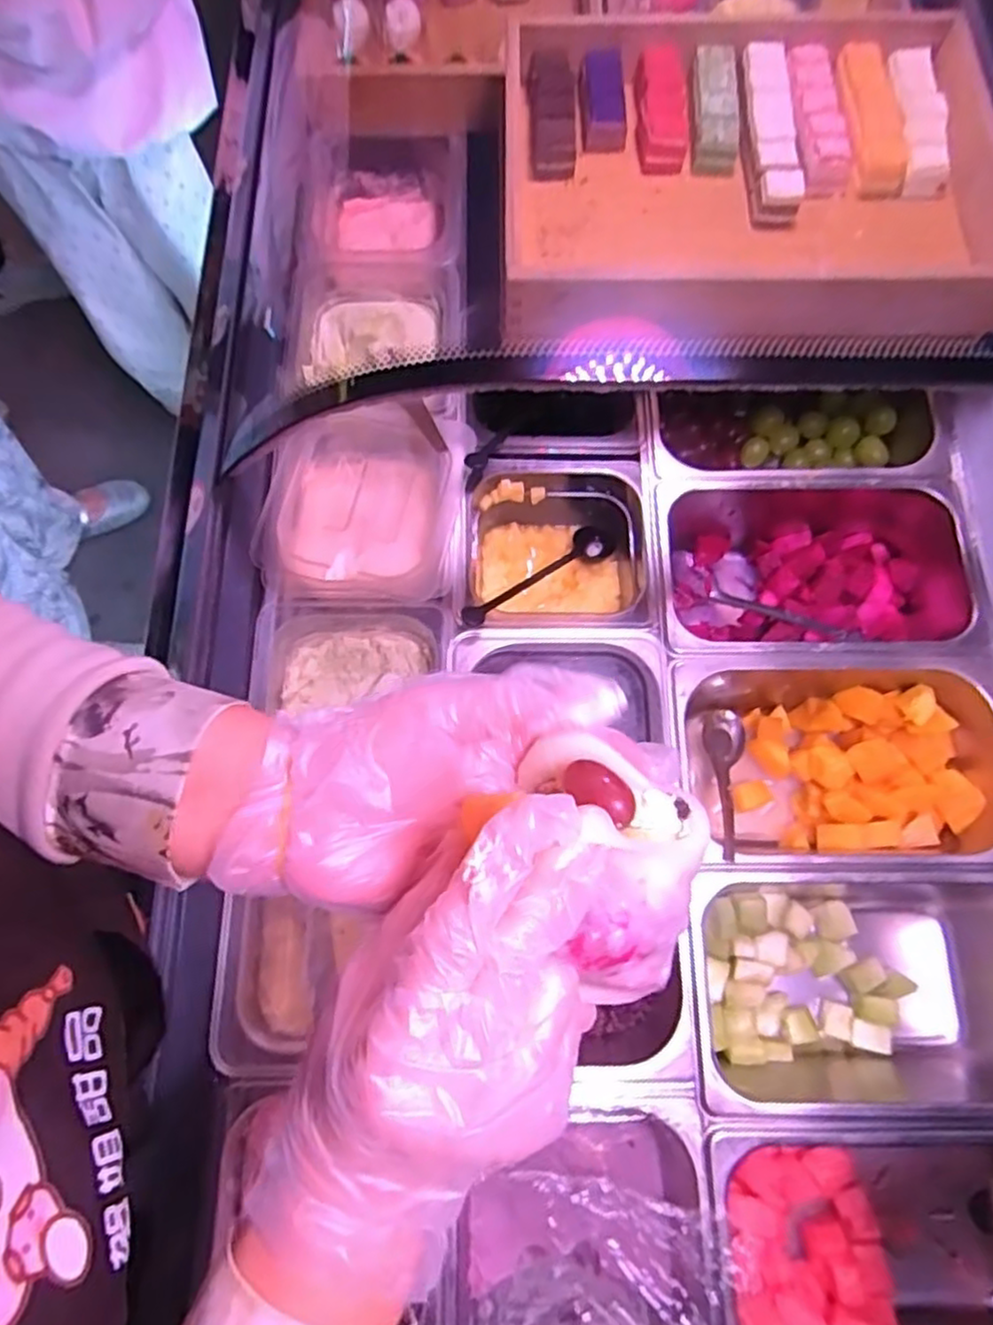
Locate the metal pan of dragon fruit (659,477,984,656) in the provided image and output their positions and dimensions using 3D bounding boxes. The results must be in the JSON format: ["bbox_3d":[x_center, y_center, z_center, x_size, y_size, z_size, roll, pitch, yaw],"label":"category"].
[{"bbox_3d":[0.269,-0.072,0.625,0.260,0.090,0.158,0,73,0],"label":"metal pan of dragon fruit"}]

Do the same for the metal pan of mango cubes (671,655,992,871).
[{"bbox_3d":[0.275,0.086,0.571,0.266,0.097,0.157,0,73,0],"label":"metal pan of mango cubes"}]

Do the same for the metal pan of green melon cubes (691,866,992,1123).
[{"bbox_3d":[0.276,0.235,0.523,0.276,0.106,0.154,0,73,0],"label":"metal pan of green melon cubes"}]

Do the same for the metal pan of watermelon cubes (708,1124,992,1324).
[{"bbox_3d":[0.267,0.392,0.472,0.260,0.093,0.165,0,73,0],"label":"metal pan of watermelon cubes"}]

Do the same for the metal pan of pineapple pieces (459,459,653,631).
[{"bbox_3d":[0.049,-0.094,0.628,0.155,0.083,0.148,0,73,0],"label":"metal pan of pineapple pieces"}]

